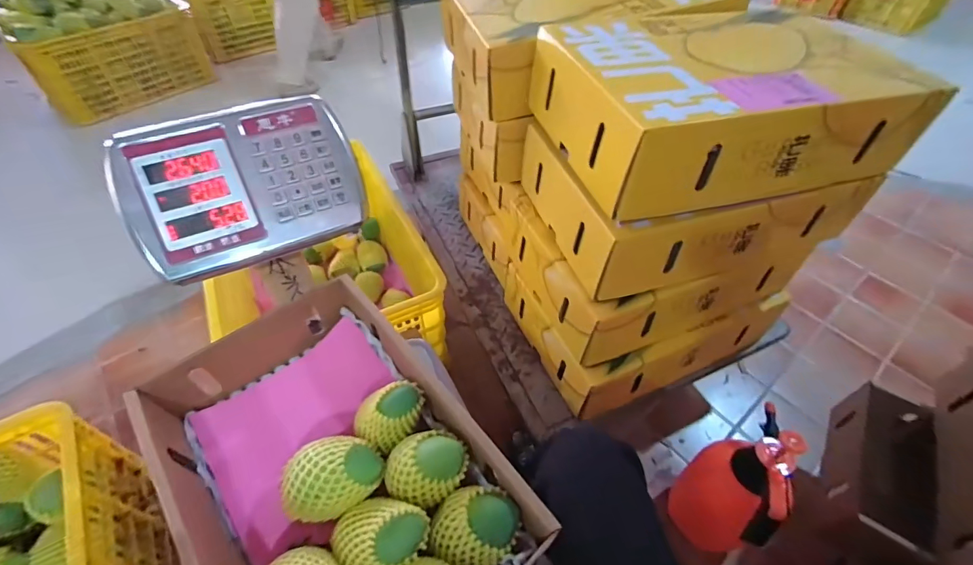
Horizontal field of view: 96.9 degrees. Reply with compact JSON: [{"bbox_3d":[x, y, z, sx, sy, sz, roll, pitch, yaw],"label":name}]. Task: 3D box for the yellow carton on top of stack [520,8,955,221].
[{"bbox_3d":[0.301,-0.251,0.589,0.402,0.121,0.289,-12,51,-12],"label":"yellow carton on top of stack"}]

